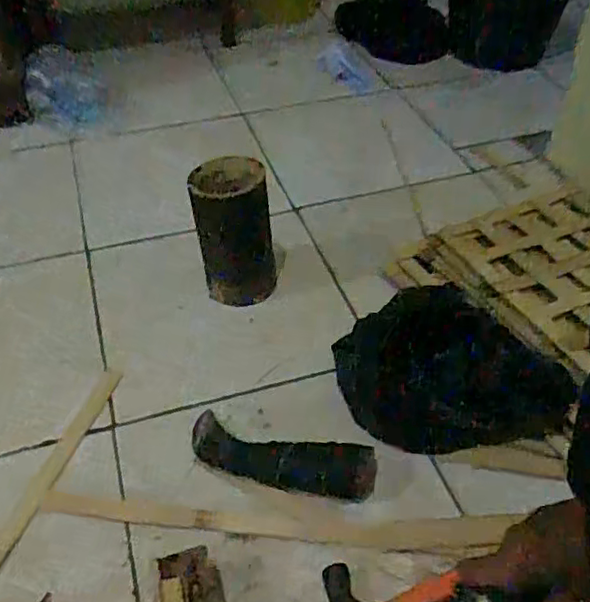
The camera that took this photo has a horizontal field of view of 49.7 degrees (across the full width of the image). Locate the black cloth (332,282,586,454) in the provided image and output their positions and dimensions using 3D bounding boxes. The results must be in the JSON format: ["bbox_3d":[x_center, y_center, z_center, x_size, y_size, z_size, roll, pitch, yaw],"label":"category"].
[{"bbox_3d":[0.163,0.070,0.682,0.228,0.058,0.161,-5,45,-5],"label":"black cloth"}]

